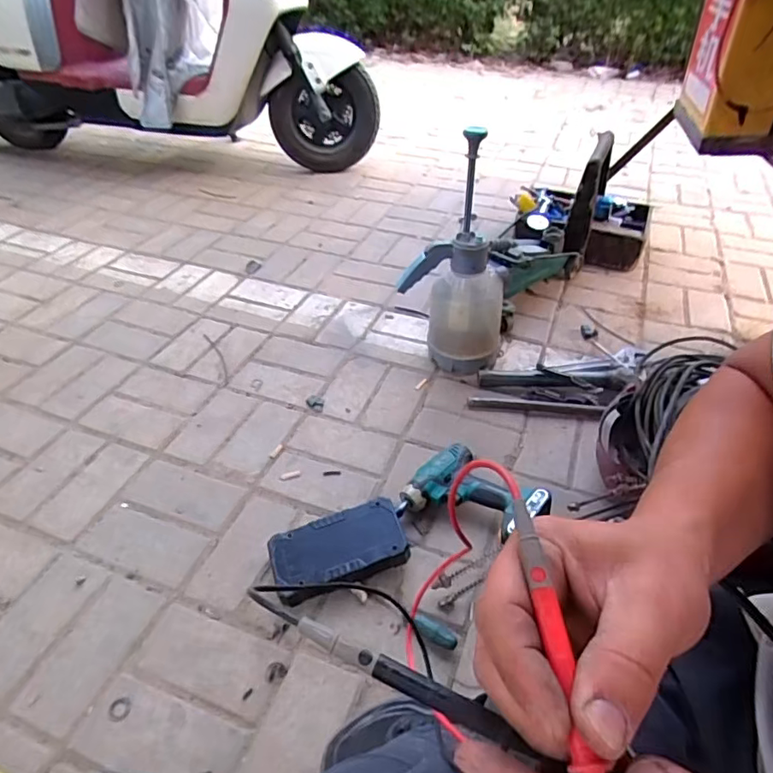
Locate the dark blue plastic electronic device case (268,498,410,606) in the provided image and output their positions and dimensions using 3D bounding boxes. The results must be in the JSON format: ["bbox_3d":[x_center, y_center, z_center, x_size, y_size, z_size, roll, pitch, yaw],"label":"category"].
[{"bbox_3d":[-0.070,0.241,0.768,0.191,0.063,0.102,-11,45,-13],"label":"dark blue plastic electronic device case"}]

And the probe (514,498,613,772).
[{"bbox_3d":[0.059,0.088,0.183,0.010,0.006,0.105,-3,54,-6],"label":"probe"}]

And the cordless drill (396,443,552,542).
[{"bbox_3d":[0.144,0.169,0.838,0.217,0.089,0.157,18,46,16],"label":"cordless drill"}]

